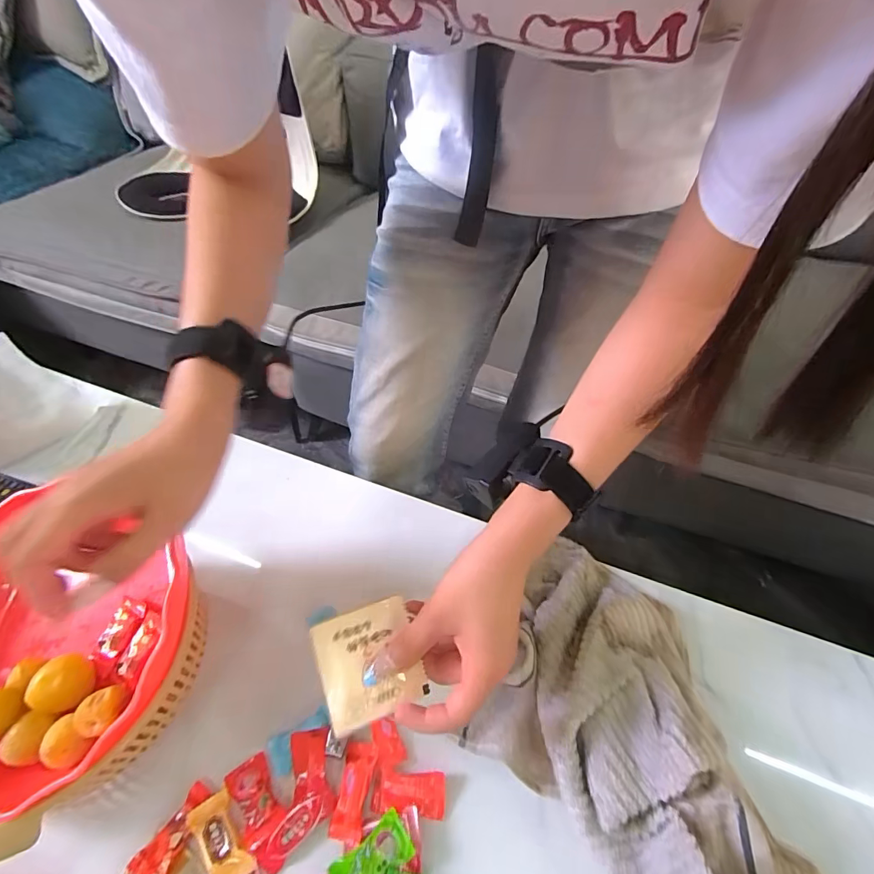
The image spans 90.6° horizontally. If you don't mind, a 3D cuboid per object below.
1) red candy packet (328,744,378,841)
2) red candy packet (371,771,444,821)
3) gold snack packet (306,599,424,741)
[{"bbox_3d":[-0.059,0.249,0.306,0.022,0.005,0.053,7,50,4],"label":"red candy packet"},{"bbox_3d":[-0.020,0.252,0.307,0.050,0.006,0.024,4,50,1],"label":"red candy packet"},{"bbox_3d":[-0.045,0.145,0.280,0.062,0.005,0.065,-12,66,-22],"label":"gold snack packet"}]

